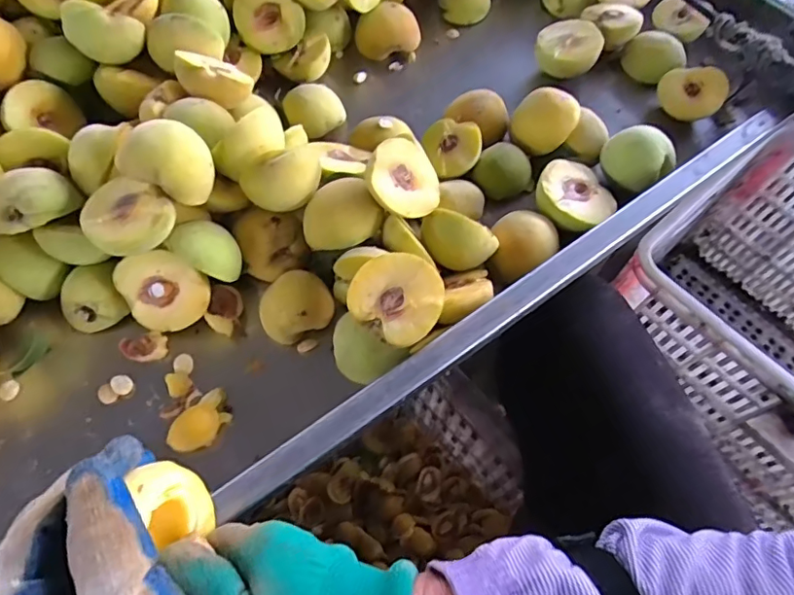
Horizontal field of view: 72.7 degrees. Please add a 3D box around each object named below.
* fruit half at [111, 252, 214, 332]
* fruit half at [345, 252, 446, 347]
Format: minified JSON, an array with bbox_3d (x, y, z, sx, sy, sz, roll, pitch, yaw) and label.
[{"bbox_3d":[-0.177,-0.010,0.419,0.062,0.065,0.031,-25,25,6],"label":"fruit half"},{"bbox_3d":[0.000,0.003,0.388,0.064,0.041,0.056,31,65,13],"label":"fruit half"}]

